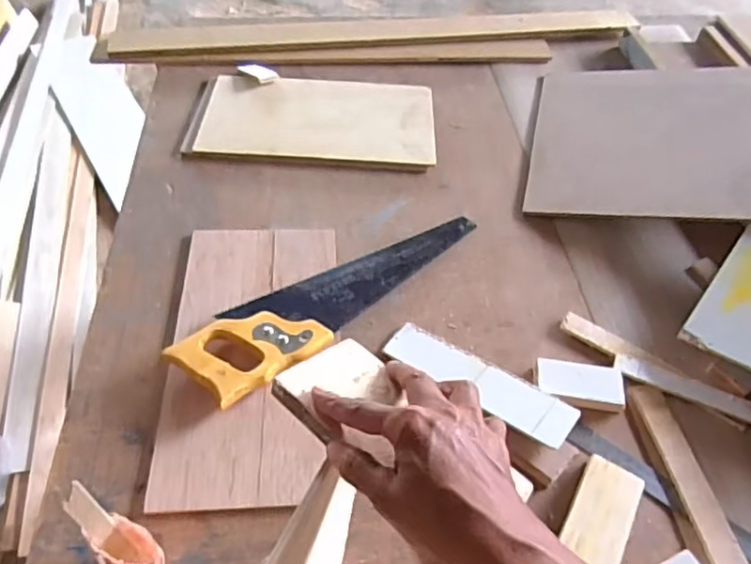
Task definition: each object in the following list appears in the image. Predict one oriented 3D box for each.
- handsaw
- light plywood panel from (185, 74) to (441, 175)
[{"bbox_3d":[-0.036,0.003,0.723,0.409,0.028,0.102,-37,61,-27],"label":"handsaw"},{"bbox_3d":[-0.093,-0.253,0.952,0.364,0.017,0.208,2,51,-1],"label":"light plywood panel"}]

